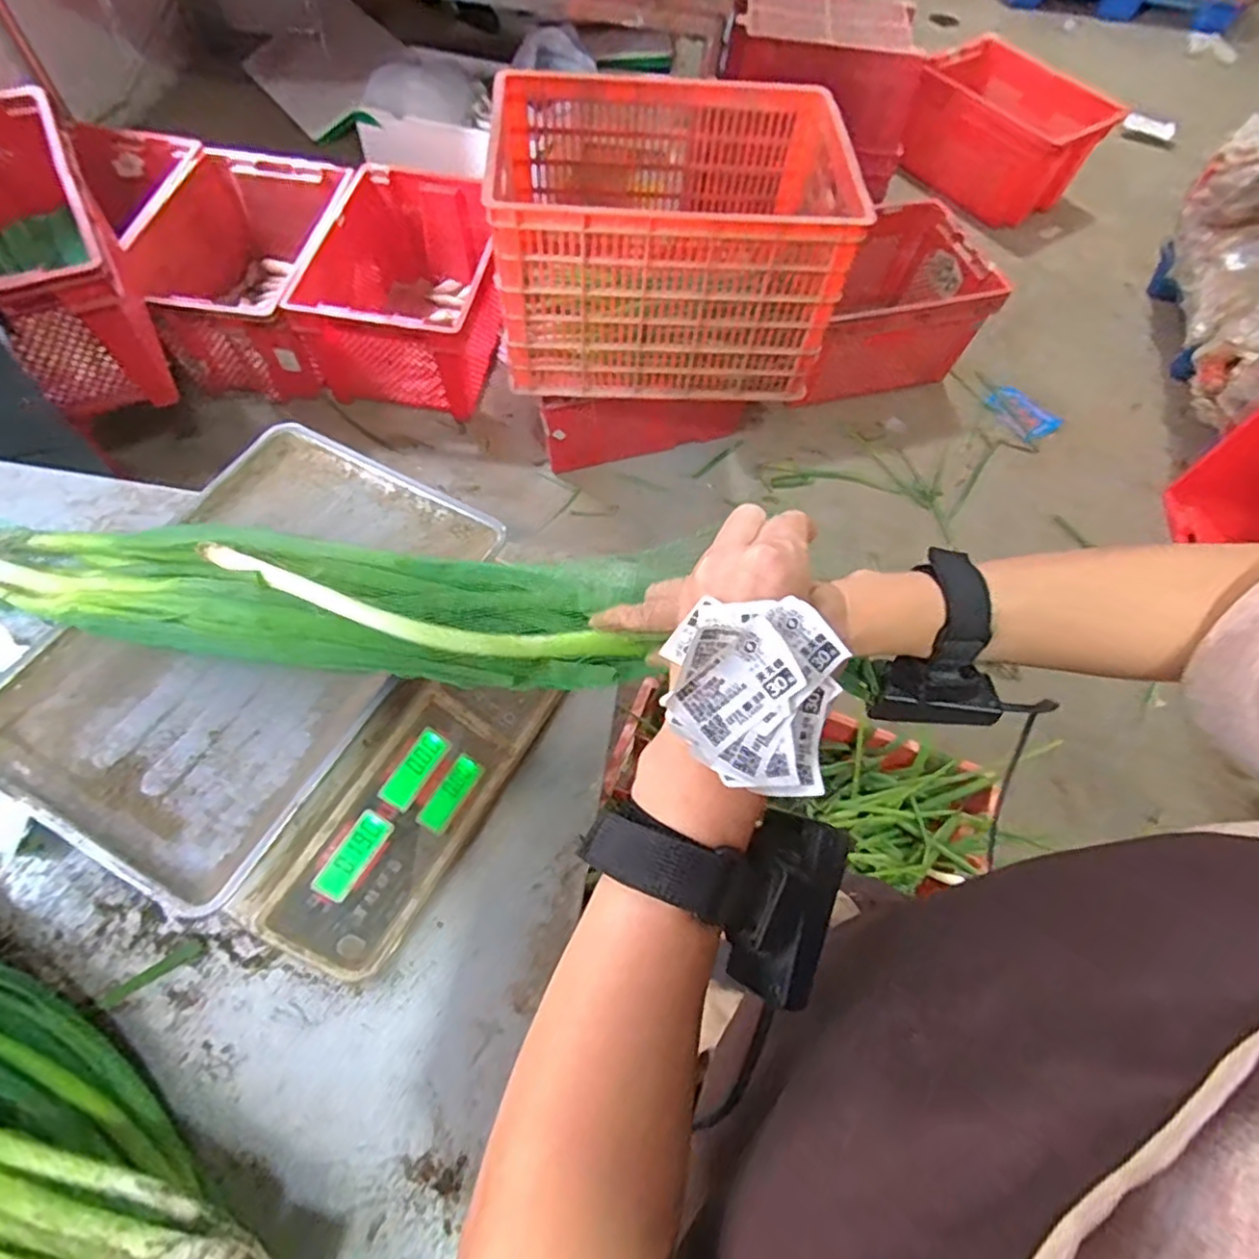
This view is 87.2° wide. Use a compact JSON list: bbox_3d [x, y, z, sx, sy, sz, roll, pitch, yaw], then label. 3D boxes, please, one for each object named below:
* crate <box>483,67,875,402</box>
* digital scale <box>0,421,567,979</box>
[{"bbox_3d":[0.076,-0.804,1.390,0.666,0.399,0.489,5,62,-2],"label":"crate"},{"bbox_3d":[-0.248,0.038,0.526,0.326,0.099,0.340,27,64,10],"label":"digital scale"}]

